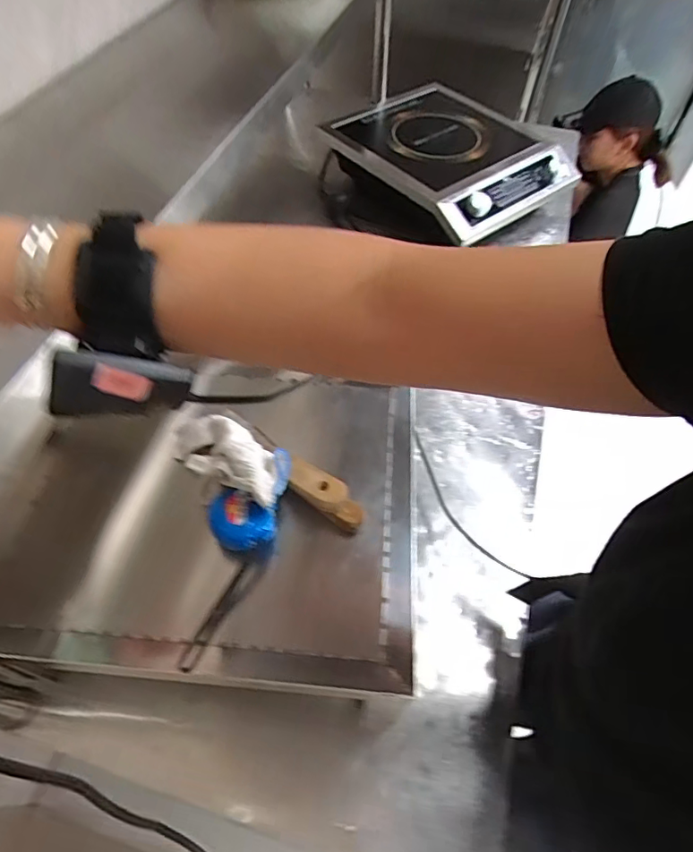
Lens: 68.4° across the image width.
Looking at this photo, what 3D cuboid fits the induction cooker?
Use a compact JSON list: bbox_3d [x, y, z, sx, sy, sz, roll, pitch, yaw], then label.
[{"bbox_3d":[0.206,-0.567,1.055,0.365,0.088,0.435,-35,63,-23],"label":"induction cooker"}]

